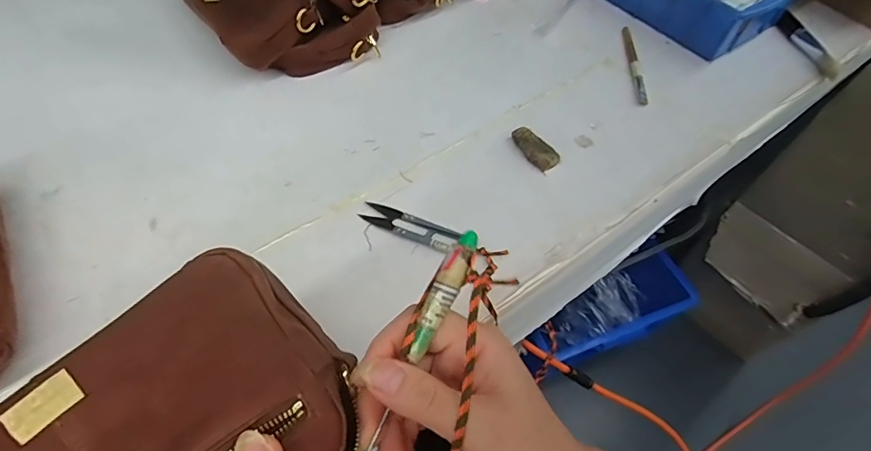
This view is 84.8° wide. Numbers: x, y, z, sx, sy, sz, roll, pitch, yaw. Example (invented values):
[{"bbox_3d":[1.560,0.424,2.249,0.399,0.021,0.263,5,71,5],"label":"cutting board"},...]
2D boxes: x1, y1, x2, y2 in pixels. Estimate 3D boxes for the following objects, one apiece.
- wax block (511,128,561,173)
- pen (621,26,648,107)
[{"bbox_3d":[0.091,-0.072,0.441,0.019,0.012,0.052,-28,62,-18],"label":"wax block"},{"bbox_3d":[0.215,-0.176,0.518,0.010,0.013,0.126,6,57,2],"label":"pen"}]

